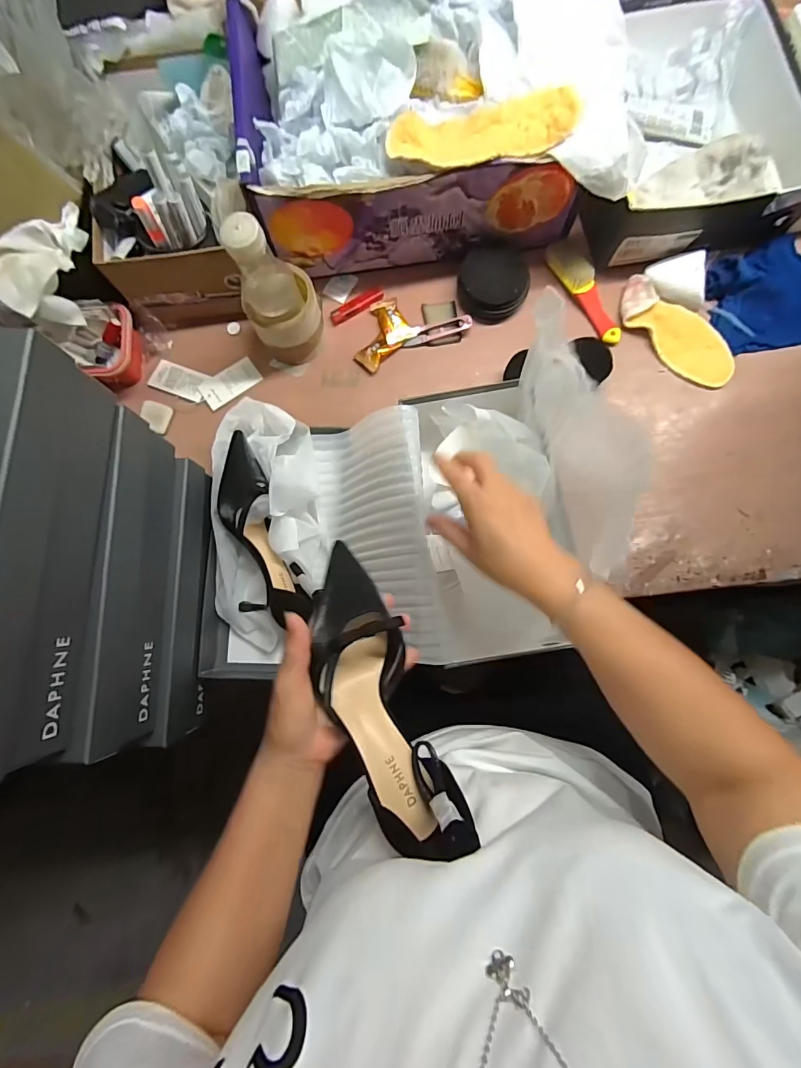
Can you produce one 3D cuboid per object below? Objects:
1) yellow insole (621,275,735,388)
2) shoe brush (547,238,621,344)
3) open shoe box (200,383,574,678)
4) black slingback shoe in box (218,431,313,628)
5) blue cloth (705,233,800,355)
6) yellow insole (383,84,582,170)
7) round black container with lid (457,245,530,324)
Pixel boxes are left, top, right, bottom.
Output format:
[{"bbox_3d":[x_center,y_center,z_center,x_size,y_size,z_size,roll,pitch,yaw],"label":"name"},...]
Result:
[{"bbox_3d":[0.360,-0.263,0.588,0.176,0.020,0.060,42,85,7],"label":"yellow insole"},{"bbox_3d":[0.246,-0.325,0.595,0.041,0.020,0.158,-26,81,-2],"label":"shoe brush"},{"bbox_3d":[-0.019,-0.002,0.516,0.413,0.107,0.320,0,81,2],"label":"open shoe box"},{"bbox_3d":[-0.178,0.000,0.535,0.082,0.068,0.225,-18,95,-1],"label":"black slingback shoe in box"},{"bbox_3d":[0.483,-0.315,0.587,0.145,0.033,0.142,-11,81,0],"label":"blue cloth"},{"bbox_3d":[0.087,-0.429,0.478,0.198,0.021,0.068,-8,81,1],"label":"yellow insole"},{"bbox_3d":[0.123,-0.326,0.590,0.091,0.032,0.088,0,81,2],"label":"round black container with lid"}]

